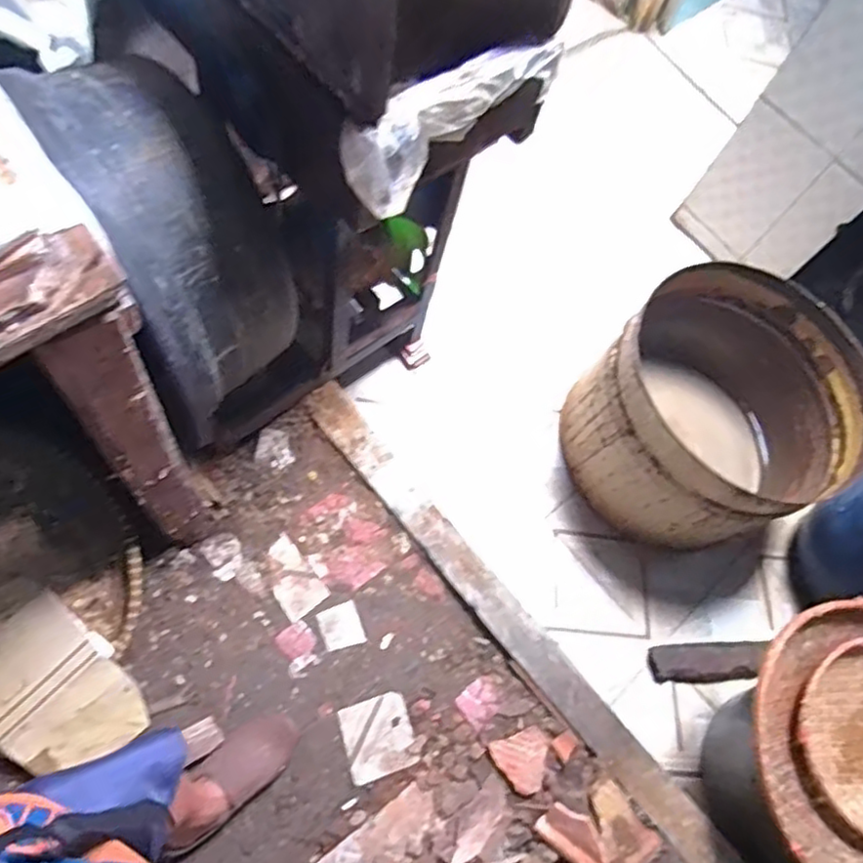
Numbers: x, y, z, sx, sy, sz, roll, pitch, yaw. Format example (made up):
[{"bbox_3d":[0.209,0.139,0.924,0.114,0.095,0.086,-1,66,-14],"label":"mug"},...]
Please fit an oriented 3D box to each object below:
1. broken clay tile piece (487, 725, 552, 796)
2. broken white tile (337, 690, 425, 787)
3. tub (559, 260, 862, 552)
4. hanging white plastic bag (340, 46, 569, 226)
[{"bbox_3d":[0.182,0.644,1.278,0.113,0.011,0.103,-14,70,-16],"label":"broken clay tile piece"},{"bbox_3d":[-0.101,0.596,1.284,0.139,0.011,0.138,-16,71,-16],"label":"broken white tile"},{"bbox_3d":[0.681,-0.048,1.596,0.591,0.355,0.576,-16,71,-16],"label":"tub"},{"bbox_3d":[0.030,-0.455,0.939,0.083,0.119,0.424,42,66,9],"label":"hanging white plastic bag"}]

